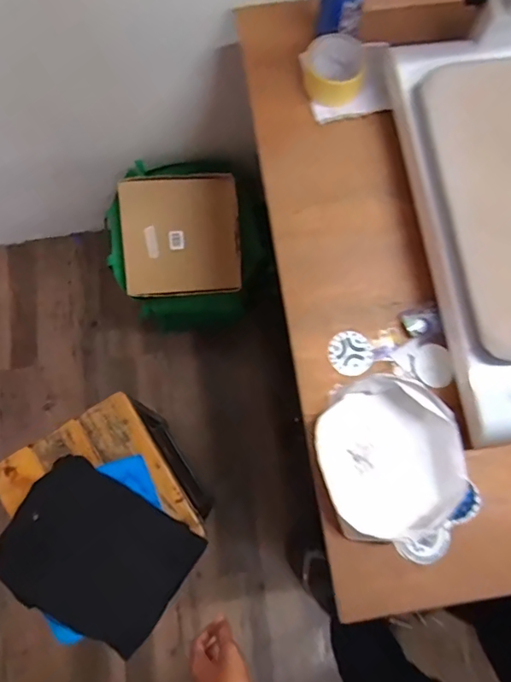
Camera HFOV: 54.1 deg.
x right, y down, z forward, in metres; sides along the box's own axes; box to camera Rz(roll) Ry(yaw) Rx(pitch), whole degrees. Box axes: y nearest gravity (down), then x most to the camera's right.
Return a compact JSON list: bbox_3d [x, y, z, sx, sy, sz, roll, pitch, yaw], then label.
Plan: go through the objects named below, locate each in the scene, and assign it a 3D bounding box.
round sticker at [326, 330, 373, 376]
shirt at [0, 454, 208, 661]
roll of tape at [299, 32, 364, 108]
[{"bbox_3d":[0.125,0.016,0.659,0.055,0.006,0.059,0,76,-1],"label":"round sticker"},{"bbox_3d":[-0.253,0.340,0.796,0.273,0.054,0.213,33,76,4],"label":"shirt"},{"bbox_3d":[0.111,-0.393,0.731,0.090,0.045,0.093,1,76,-4],"label":"roll of tape"}]

